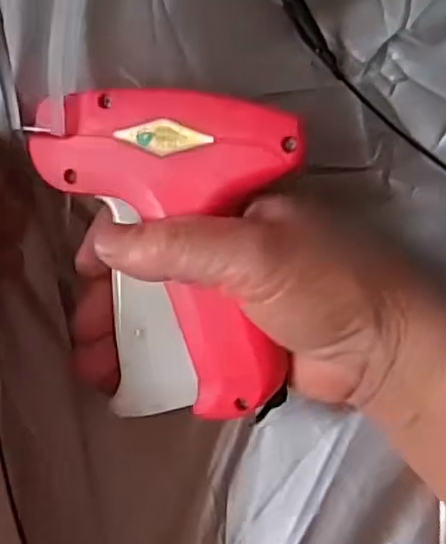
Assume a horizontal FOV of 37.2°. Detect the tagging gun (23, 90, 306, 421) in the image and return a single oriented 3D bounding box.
[{"bbox_3d":[-0.010,-0.012,0.251,0.094,0.028,0.126,-16,96,19],"label":"tagging gun"}]

